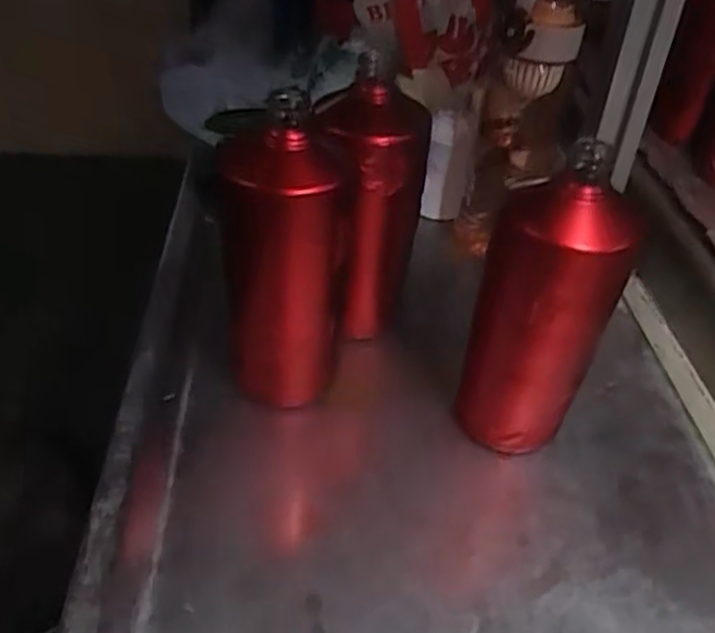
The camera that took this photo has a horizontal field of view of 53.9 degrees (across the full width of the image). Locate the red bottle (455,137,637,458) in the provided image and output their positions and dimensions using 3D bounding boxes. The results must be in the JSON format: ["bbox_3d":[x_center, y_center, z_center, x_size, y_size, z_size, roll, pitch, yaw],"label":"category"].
[{"bbox_3d":[0.116,0.003,0.452,0.083,0.195,0.067,13,41,12],"label":"red bottle"}]

